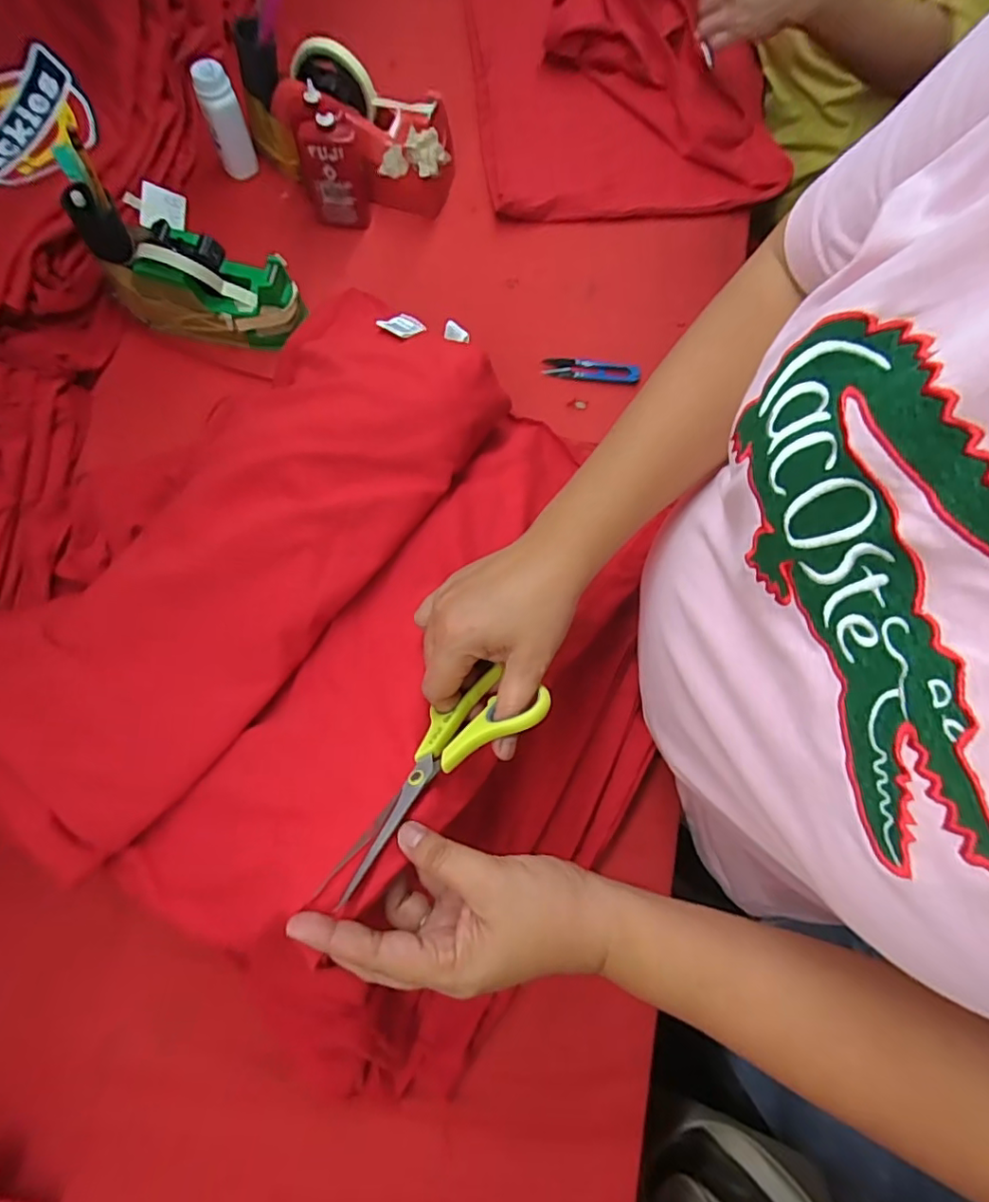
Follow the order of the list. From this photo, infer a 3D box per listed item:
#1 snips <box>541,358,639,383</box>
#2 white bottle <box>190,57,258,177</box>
[{"bbox_3d":[0.104,-0.248,0.627,0.101,0.008,0.022,5,93,7],"label":"snips"},{"bbox_3d":[-0.293,-0.521,0.634,0.042,0.105,0.036,-25,74,-6],"label":"white bottle"}]

